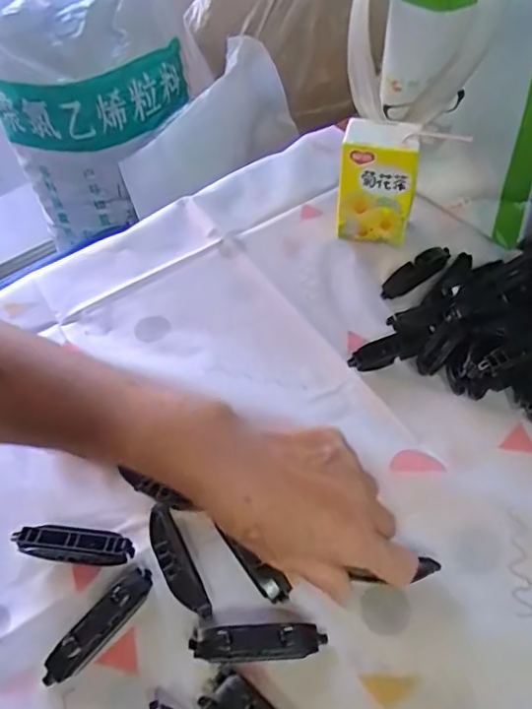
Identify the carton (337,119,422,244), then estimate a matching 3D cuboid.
[{"bbox_3d":[0.105,-0.159,0.520,0.067,0.107,0.041,9,55,11],"label":"carton"}]

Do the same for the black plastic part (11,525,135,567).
[{"bbox_3d":[-0.131,0.131,0.380,0.081,0.018,0.021,1,54,5],"label":"black plastic part"}]

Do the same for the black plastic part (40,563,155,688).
[{"bbox_3d":[-0.105,0.169,0.347,0.017,0.016,0.081,34,63,25],"label":"black plastic part"}]

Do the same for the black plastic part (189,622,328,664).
[{"bbox_3d":[-0.005,0.176,0.338,0.081,0.015,0.018,-4,54,1],"label":"black plastic part"}]

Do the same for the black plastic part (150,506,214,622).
[{"bbox_3d":[-0.060,0.139,0.369,0.019,0.013,0.081,-25,56,-13],"label":"black plastic part"}]

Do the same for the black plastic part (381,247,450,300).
[{"bbox_3d":[0.143,-0.078,0.518,0.082,0.016,0.022,-31,58,-17],"label":"black plastic part"}]

